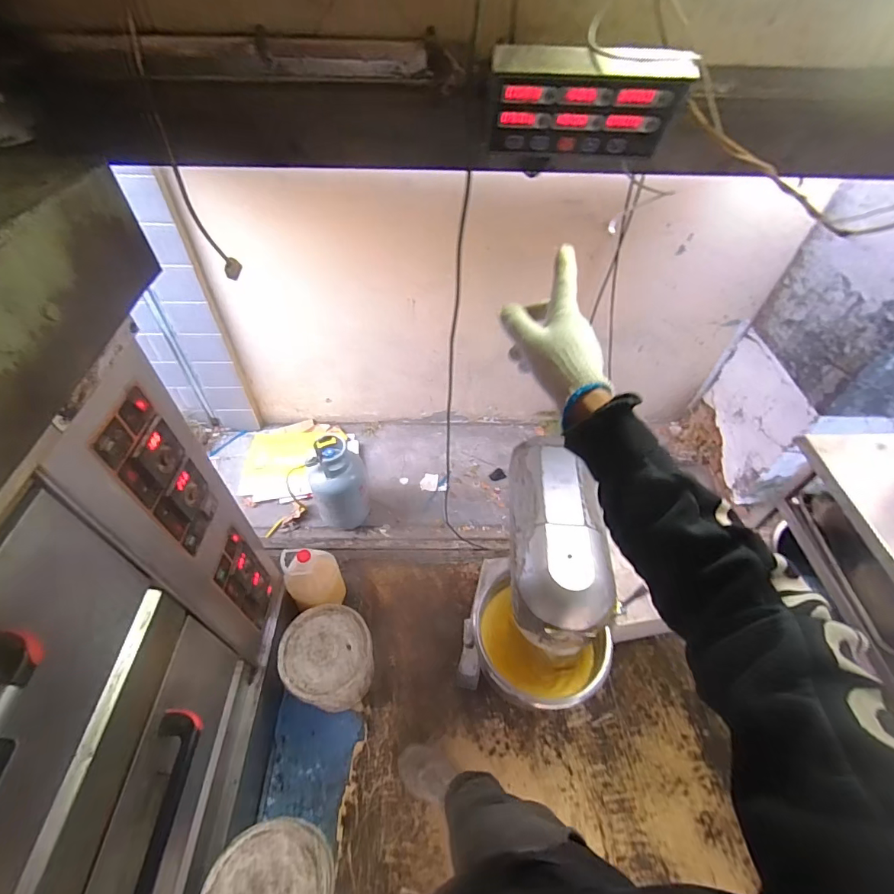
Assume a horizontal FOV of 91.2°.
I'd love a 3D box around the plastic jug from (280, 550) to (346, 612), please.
[{"bbox_3d":[-0.419,0.435,1.391,0.155,0.288,0.159,-10,51,-11],"label":"plastic jug"}]

